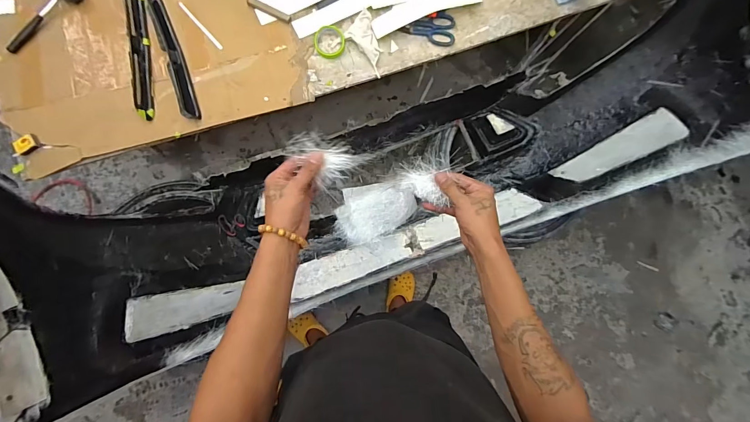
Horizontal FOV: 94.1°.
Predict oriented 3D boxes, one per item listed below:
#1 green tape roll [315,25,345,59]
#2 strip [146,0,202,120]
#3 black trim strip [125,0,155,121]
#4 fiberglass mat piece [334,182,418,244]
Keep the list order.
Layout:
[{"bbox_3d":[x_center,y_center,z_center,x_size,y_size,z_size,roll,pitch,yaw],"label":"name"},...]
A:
[{"bbox_3d":[-0.132,-0.495,1.023,0.087,0.015,0.095,0,84,-4],"label":"green tape roll"},{"bbox_3d":[-0.566,-0.443,0.975,0.050,0.021,0.395,-19,85,-6],"label":"strip"},{"bbox_3d":[-0.652,-0.444,0.964,0.051,0.021,0.393,-9,84,-5],"label":"black trim strip"},{"bbox_3d":[0.002,0.002,1.193,0.277,0.041,0.186,-9,101,-5],"label":"fiberglass mat piece"}]

